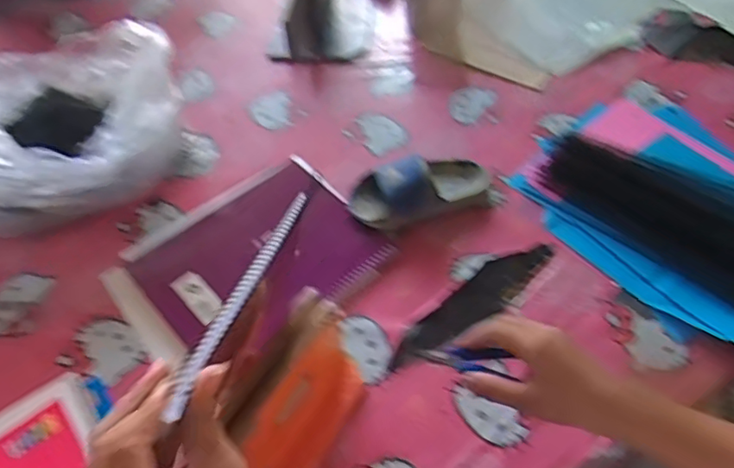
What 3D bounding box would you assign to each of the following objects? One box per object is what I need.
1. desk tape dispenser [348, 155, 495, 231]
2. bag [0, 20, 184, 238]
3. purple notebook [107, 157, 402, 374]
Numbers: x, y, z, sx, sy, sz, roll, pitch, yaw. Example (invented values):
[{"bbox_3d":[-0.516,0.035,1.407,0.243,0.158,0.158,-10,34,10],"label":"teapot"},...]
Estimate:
[{"bbox_3d":[0.067,-0.061,0.692,0.170,0.050,0.082,-20,54,-13],"label":"desk tape dispenser"},{"bbox_3d":[-0.383,-0.133,0.718,0.267,0.142,0.264,16,55,14],"label":"bag"},{"bbox_3d":[-0.137,0.026,0.663,0.275,0.019,0.218,-34,58,-22],"label":"purple notebook"}]

